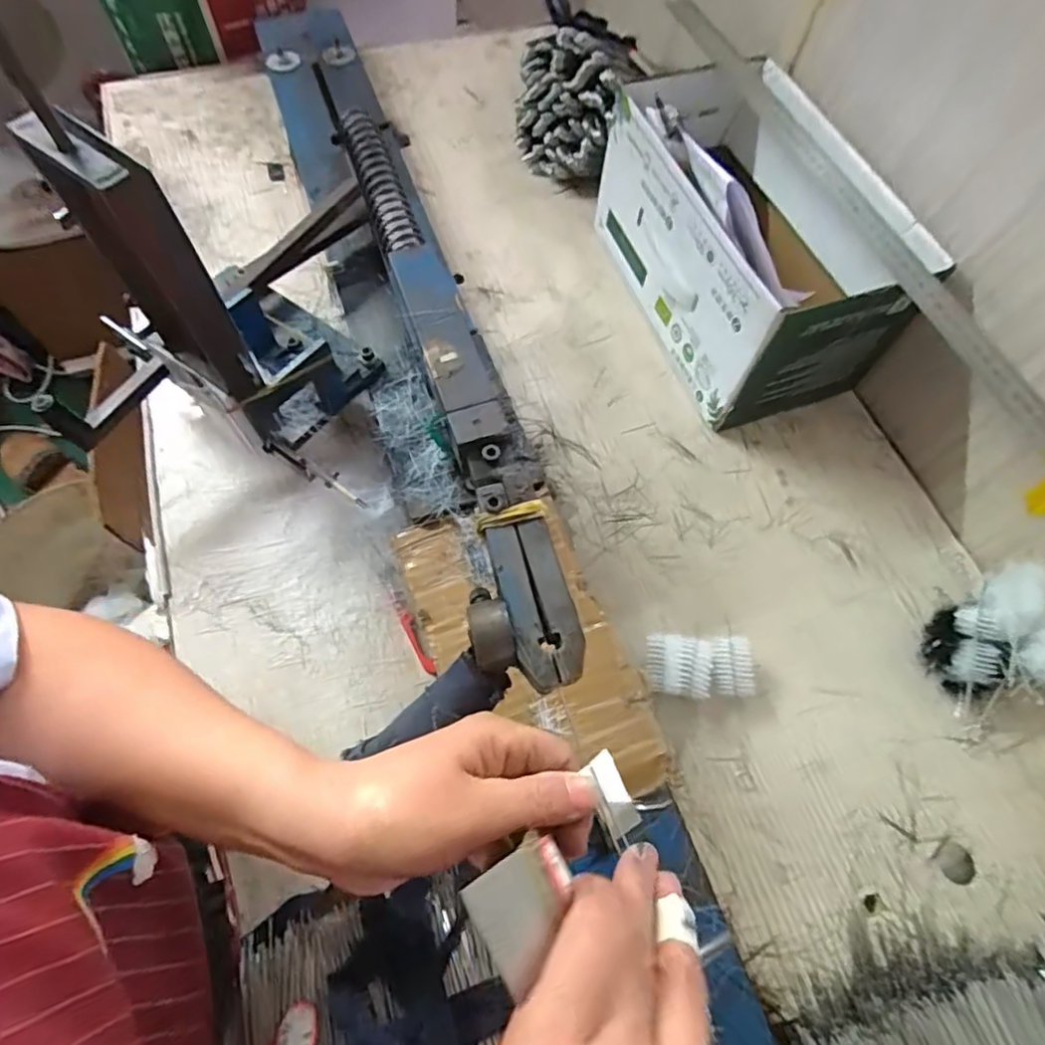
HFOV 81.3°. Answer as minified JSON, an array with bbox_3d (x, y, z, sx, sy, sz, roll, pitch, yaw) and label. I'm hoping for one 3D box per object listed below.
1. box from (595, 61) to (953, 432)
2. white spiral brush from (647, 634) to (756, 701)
[{"bbox_3d":[0.189,-0.246,0.522,0.170,0.162,0.274,-17,67,-10],"label":"box"},{"bbox_3d":[0.124,0.103,0.432,0.073,0.019,0.041,4,65,-1],"label":"white spiral brush"}]

